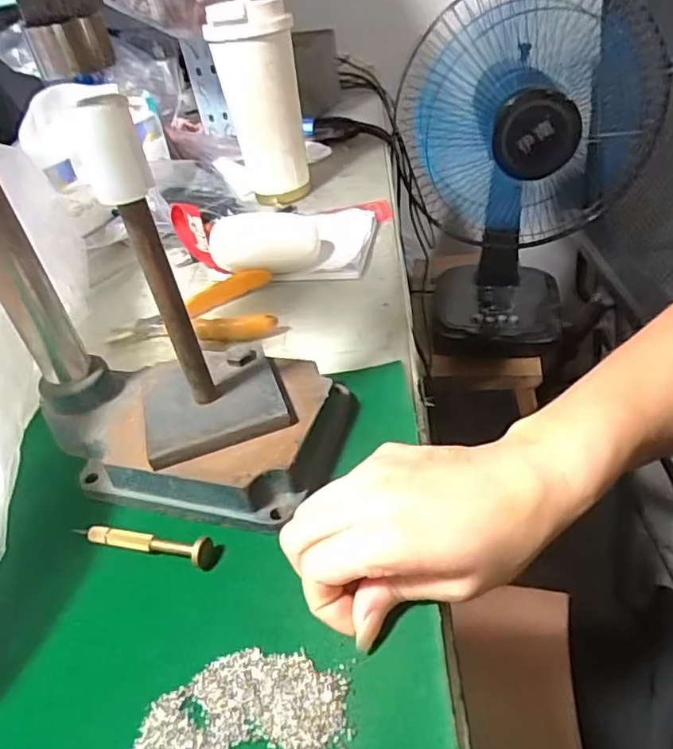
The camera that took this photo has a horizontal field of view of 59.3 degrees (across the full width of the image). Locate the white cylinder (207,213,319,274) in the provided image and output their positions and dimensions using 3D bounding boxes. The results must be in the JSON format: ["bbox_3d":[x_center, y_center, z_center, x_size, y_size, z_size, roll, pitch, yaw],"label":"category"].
[{"bbox_3d":[-0.064,-0.114,0.523,0.094,0.047,0.044,-10,38,0],"label":"white cylinder"}]

